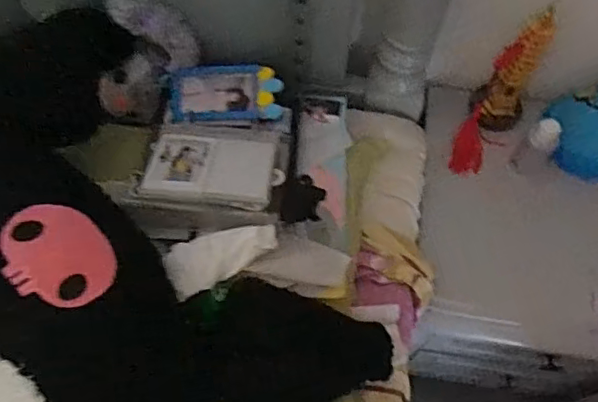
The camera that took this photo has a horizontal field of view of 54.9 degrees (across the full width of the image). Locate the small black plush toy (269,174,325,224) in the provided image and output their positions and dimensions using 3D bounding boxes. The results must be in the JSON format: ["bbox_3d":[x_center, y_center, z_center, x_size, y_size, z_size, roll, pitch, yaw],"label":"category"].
[{"bbox_3d":[-0.001,-0.001,0.584,0.058,0.023,0.040,-10,64,-6],"label":"small black plush toy"}]

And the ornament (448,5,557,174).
[{"bbox_3d":[0.270,-0.138,0.787,0.074,0.219,0.115,27,66,12],"label":"ornament"}]

